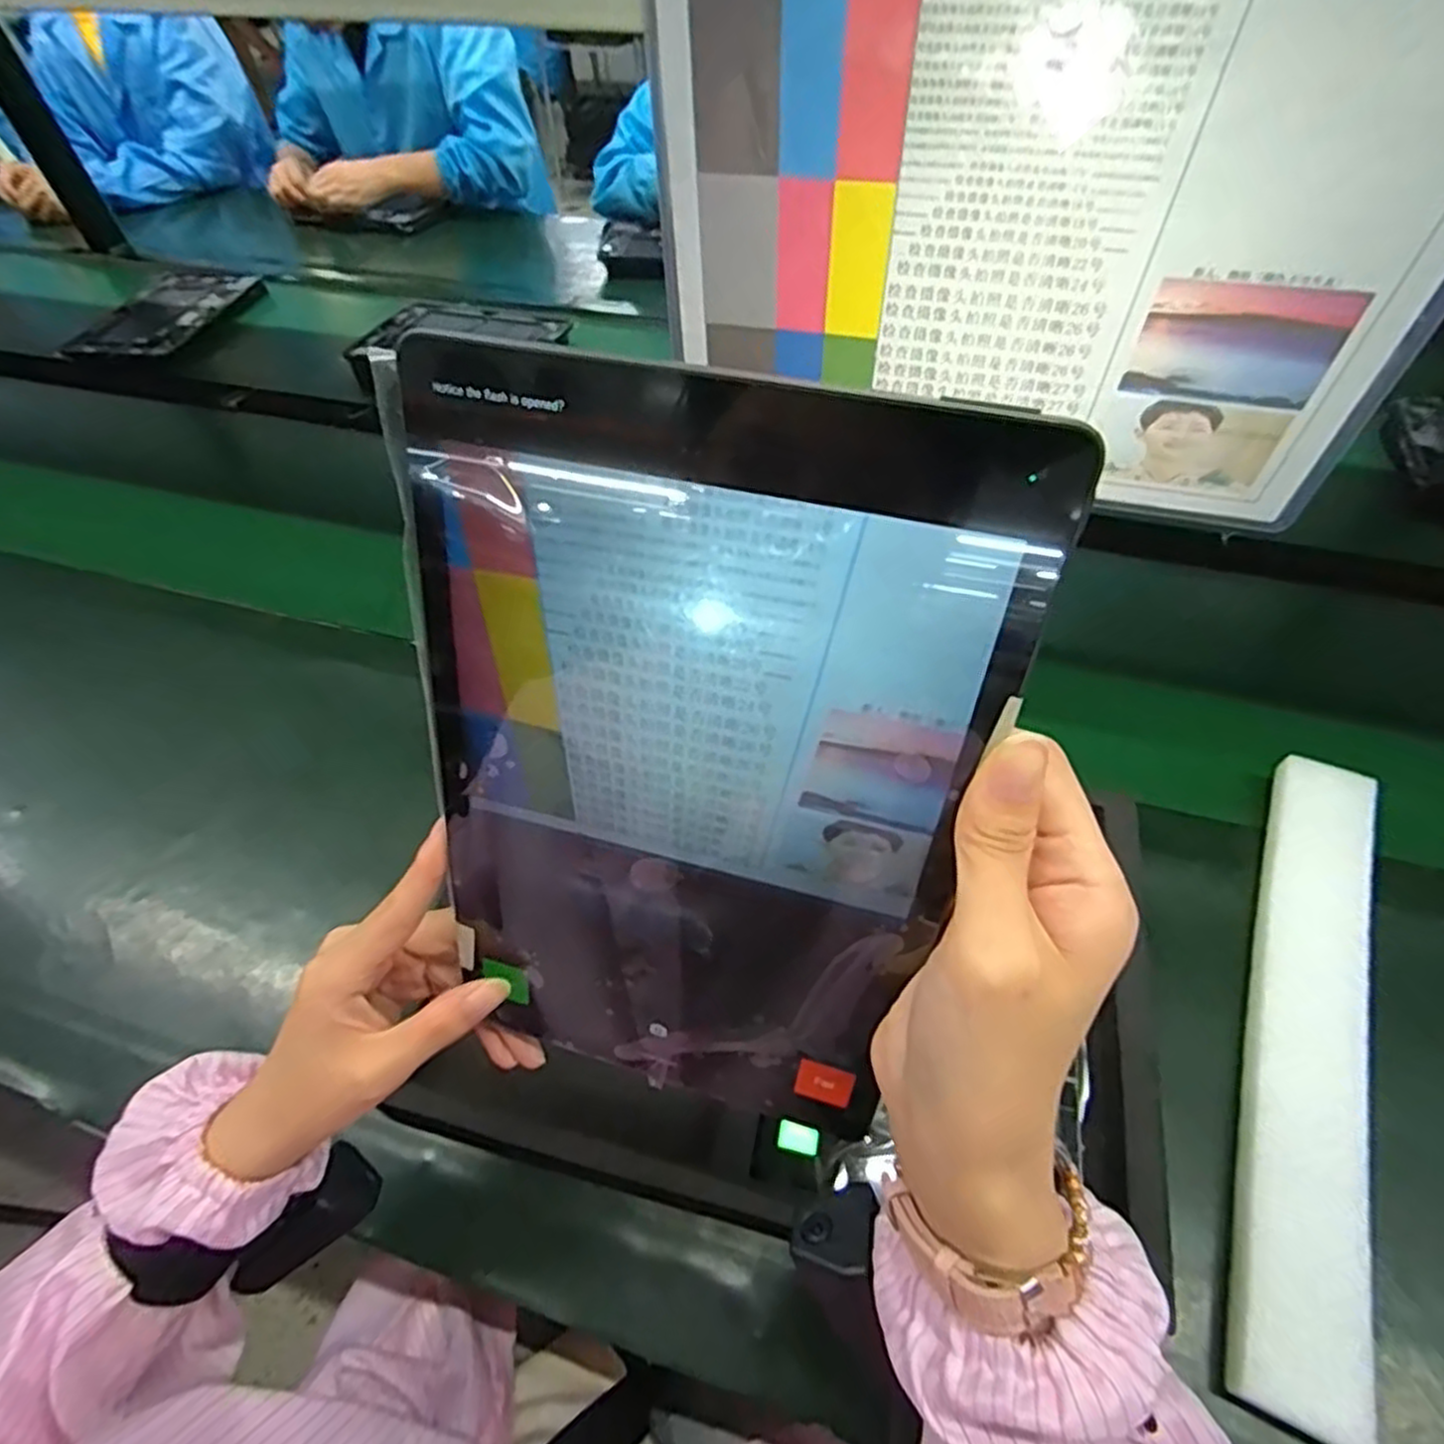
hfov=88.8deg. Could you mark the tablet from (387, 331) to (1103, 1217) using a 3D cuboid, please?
[{"bbox_3d":[-0.015,0.031,0.229,0.164,0.254,0.004,13,31,10],"label":"tablet"}]

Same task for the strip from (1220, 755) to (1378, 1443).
[{"bbox_3d":[0.338,0.178,0.424,0.053,0.035,0.367,22,56,16],"label":"strip"}]

